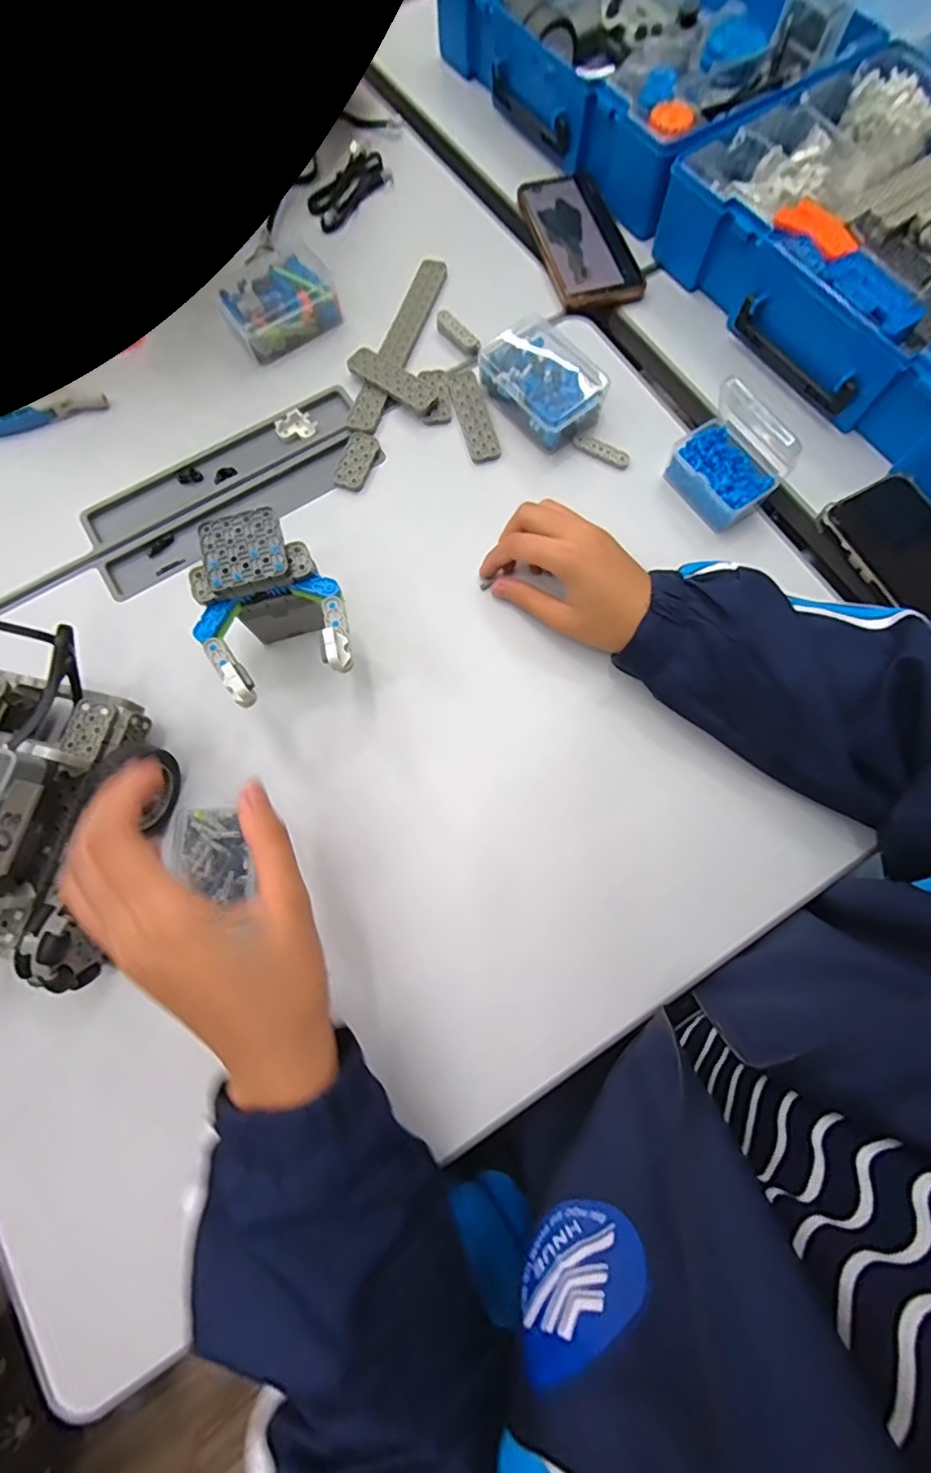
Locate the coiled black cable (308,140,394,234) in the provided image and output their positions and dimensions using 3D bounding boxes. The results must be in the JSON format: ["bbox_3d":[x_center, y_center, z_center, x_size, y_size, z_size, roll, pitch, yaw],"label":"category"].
[{"bbox_3d":[-0.113,-0.537,0.520,0.050,0.010,0.103,28,78,8],"label":"coiled black cable"}]

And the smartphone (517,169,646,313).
[{"bbox_3d":[0.103,-0.460,0.491,0.073,0.012,0.161,-18,76,-3],"label":"smartphone"}]

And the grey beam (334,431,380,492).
[{"bbox_3d":[-0.089,-0.225,0.433,0.025,0.006,0.053,18,77,6],"label":"grey beam"}]

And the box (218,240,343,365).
[{"bbox_3d":[-0.163,-0.379,0.463,0.090,0.029,0.071,-33,78,-7],"label":"box"}]

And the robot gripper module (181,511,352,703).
[{"bbox_3d":[-0.123,-0.075,0.359,0.086,0.083,0.114,-19,75,-4],"label":"robot gripper module"}]

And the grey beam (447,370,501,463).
[{"bbox_3d":[0.006,-0.268,0.443,0.025,0.006,0.091,-14,76,-2],"label":"grey beam"}]

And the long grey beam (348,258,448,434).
[{"bbox_3d":[-0.058,-0.345,0.463,0.026,0.008,0.199,18,77,6],"label":"long grey beam"}]

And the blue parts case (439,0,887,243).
[{"bbox_3d":[0.173,-0.678,0.505,0.273,0.069,0.355,-35,78,-7],"label":"blue parts case"}]

